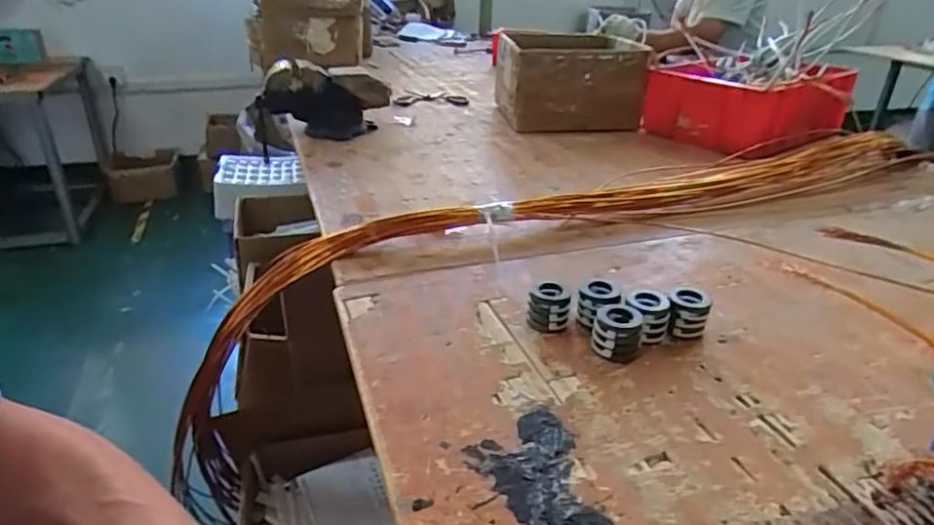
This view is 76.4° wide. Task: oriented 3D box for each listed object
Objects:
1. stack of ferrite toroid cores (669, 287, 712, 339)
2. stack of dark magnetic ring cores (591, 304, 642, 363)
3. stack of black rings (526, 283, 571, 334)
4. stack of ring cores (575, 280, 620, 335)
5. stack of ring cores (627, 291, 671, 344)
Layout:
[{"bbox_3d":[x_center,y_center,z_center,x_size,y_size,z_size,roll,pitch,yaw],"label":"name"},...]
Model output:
[{"bbox_3d":[0.242,0.058,0.651,0.041,0.047,0.049,11,28,16],"label":"stack of ferrite toroid cores"},{"bbox_3d":[0.155,0.074,0.619,0.048,0.040,0.054,9,28,13],"label":"stack of dark magnetic ring cores"},{"bbox_3d":[0.090,0.049,0.658,0.044,0.044,0.045,-8,29,-18],"label":"stack of black rings"},{"bbox_3d":[0.143,0.049,0.659,0.047,0.049,0.044,-1,27,-7],"label":"stack of ring cores"},{"bbox_3d":[0.194,0.061,0.641,0.041,0.048,0.038,-13,31,-27],"label":"stack of ring cores"}]

